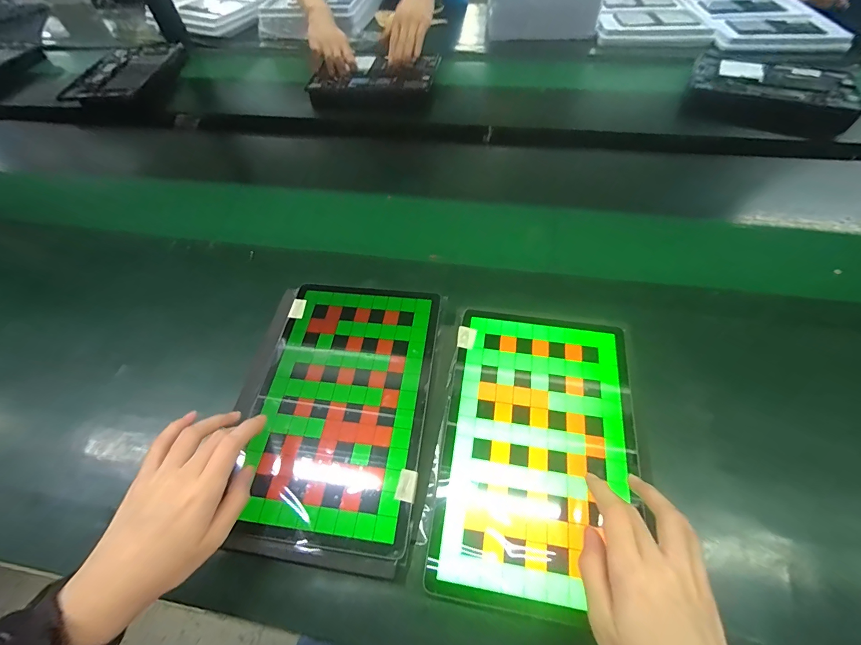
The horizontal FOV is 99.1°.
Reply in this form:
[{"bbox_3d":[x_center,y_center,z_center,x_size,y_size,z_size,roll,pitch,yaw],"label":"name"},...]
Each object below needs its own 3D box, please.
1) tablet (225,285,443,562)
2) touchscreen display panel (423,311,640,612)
[{"bbox_3d":[-0.078,0.073,0.358,0.164,0.005,0.255,3,60,6],"label":"tablet"},{"bbox_3d":[0.097,0.101,0.328,0.162,0.019,0.247,5,56,9],"label":"touchscreen display panel"}]

